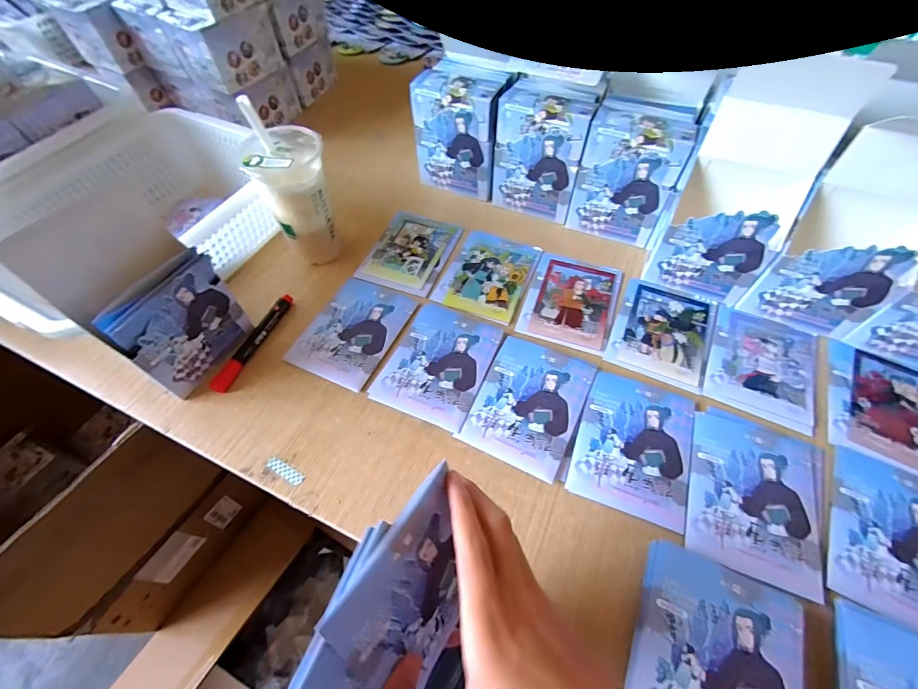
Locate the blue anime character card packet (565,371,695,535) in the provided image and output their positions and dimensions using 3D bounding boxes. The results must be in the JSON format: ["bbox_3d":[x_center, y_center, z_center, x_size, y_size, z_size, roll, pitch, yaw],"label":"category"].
[{"bbox_3d":[0.180,0.099,0.418,0.109,0.004,0.142,17,61,14],"label":"blue anime character card packet"}]

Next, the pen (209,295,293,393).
[{"bbox_3d":[-0.251,-0.005,0.503,0.016,0.021,0.143,18,62,14],"label":"pen"}]

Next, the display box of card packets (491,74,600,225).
[{"bbox_3d":[0.122,-0.281,0.581,0.122,0.156,0.104,18,60,14],"label":"display box of card packets"}]

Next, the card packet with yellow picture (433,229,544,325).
[{"bbox_3d":[0.041,-0.098,0.560,0.112,0.011,0.148,19,62,15],"label":"card packet with yellow picture"}]

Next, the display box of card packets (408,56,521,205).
[{"bbox_3d":[0.010,-0.326,0.612,0.126,0.145,0.107,15,60,13],"label":"display box of card packets"}]

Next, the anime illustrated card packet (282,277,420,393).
[{"bbox_3d":[-0.131,-0.019,0.511,0.110,0.006,0.142,21,62,15],"label":"anime illustrated card packet"}]

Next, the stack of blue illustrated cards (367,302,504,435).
[{"bbox_3d":[-0.024,0.019,0.480,0.115,0.007,0.142,20,62,15],"label":"stack of blue illustrated cards"}]

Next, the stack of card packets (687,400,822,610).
[{"bbox_3d":[0.283,0.140,0.388,0.116,0.011,0.151,21,62,15],"label":"stack of card packets"}]

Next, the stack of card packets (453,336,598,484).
[{"bbox_3d":[0.078,0.061,0.448,0.110,0.006,0.146,21,62,16],"label":"stack of card packets"}]

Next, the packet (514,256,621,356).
[{"bbox_3d":[0.146,-0.058,0.530,0.110,0.005,0.142,17,61,13],"label":"packet"}]

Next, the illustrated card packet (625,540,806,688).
[{"bbox_3d":[0.193,0.243,0.310,0.112,0.034,0.142,21,62,16],"label":"illustrated card packet"}]

